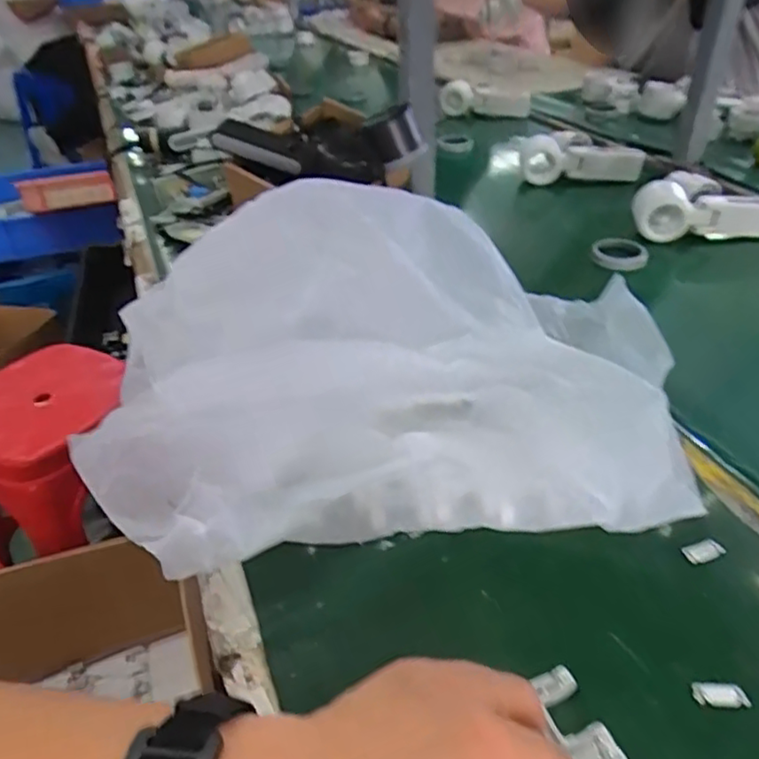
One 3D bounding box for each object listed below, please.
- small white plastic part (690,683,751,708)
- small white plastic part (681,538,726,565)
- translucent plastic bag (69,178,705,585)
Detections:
[{"bbox_3d":[0.167,0.154,0.306,0.025,0.004,0.011,1,37,4],"label":"small white plastic part"},{"bbox_3d":[0.190,0.100,0.367,0.025,0.004,0.012,-14,38,-15],"label":"small white plastic part"},{"bbox_3d":[0.017,-0.029,0.441,0.395,0.130,0.294,-6,37,-5],"label":"translucent plastic bag"}]

